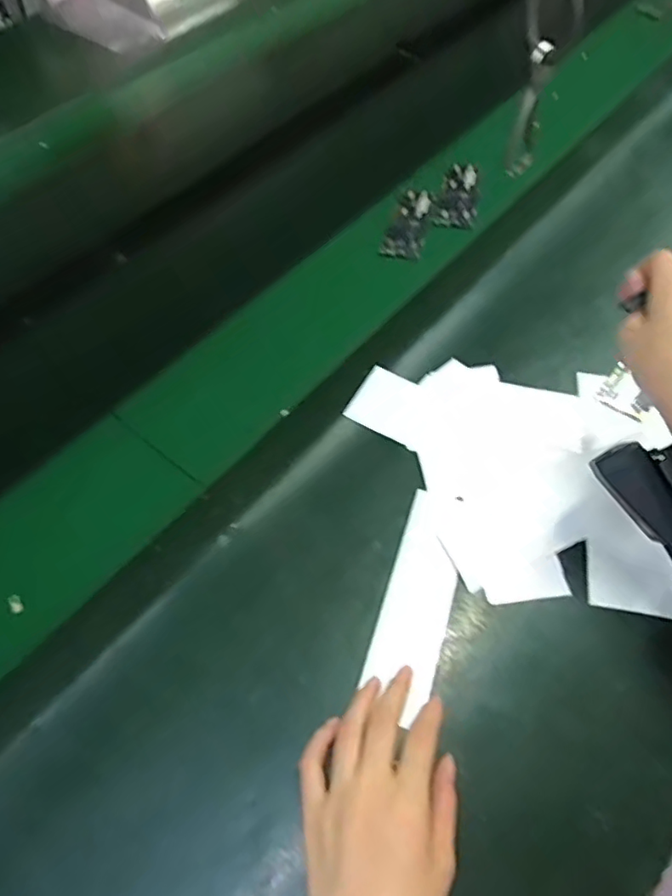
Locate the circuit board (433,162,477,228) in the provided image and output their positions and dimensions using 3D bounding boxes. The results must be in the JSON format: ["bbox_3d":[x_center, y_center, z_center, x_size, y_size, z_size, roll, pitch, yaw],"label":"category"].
[{"bbox_3d":[0.146,-0.300,0.685,0.045,0.010,0.115,11,59,11],"label":"circuit board"}]

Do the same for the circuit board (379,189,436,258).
[{"bbox_3d":[0.084,-0.258,0.656,0.043,0.011,0.111,12,59,11],"label":"circuit board"}]

